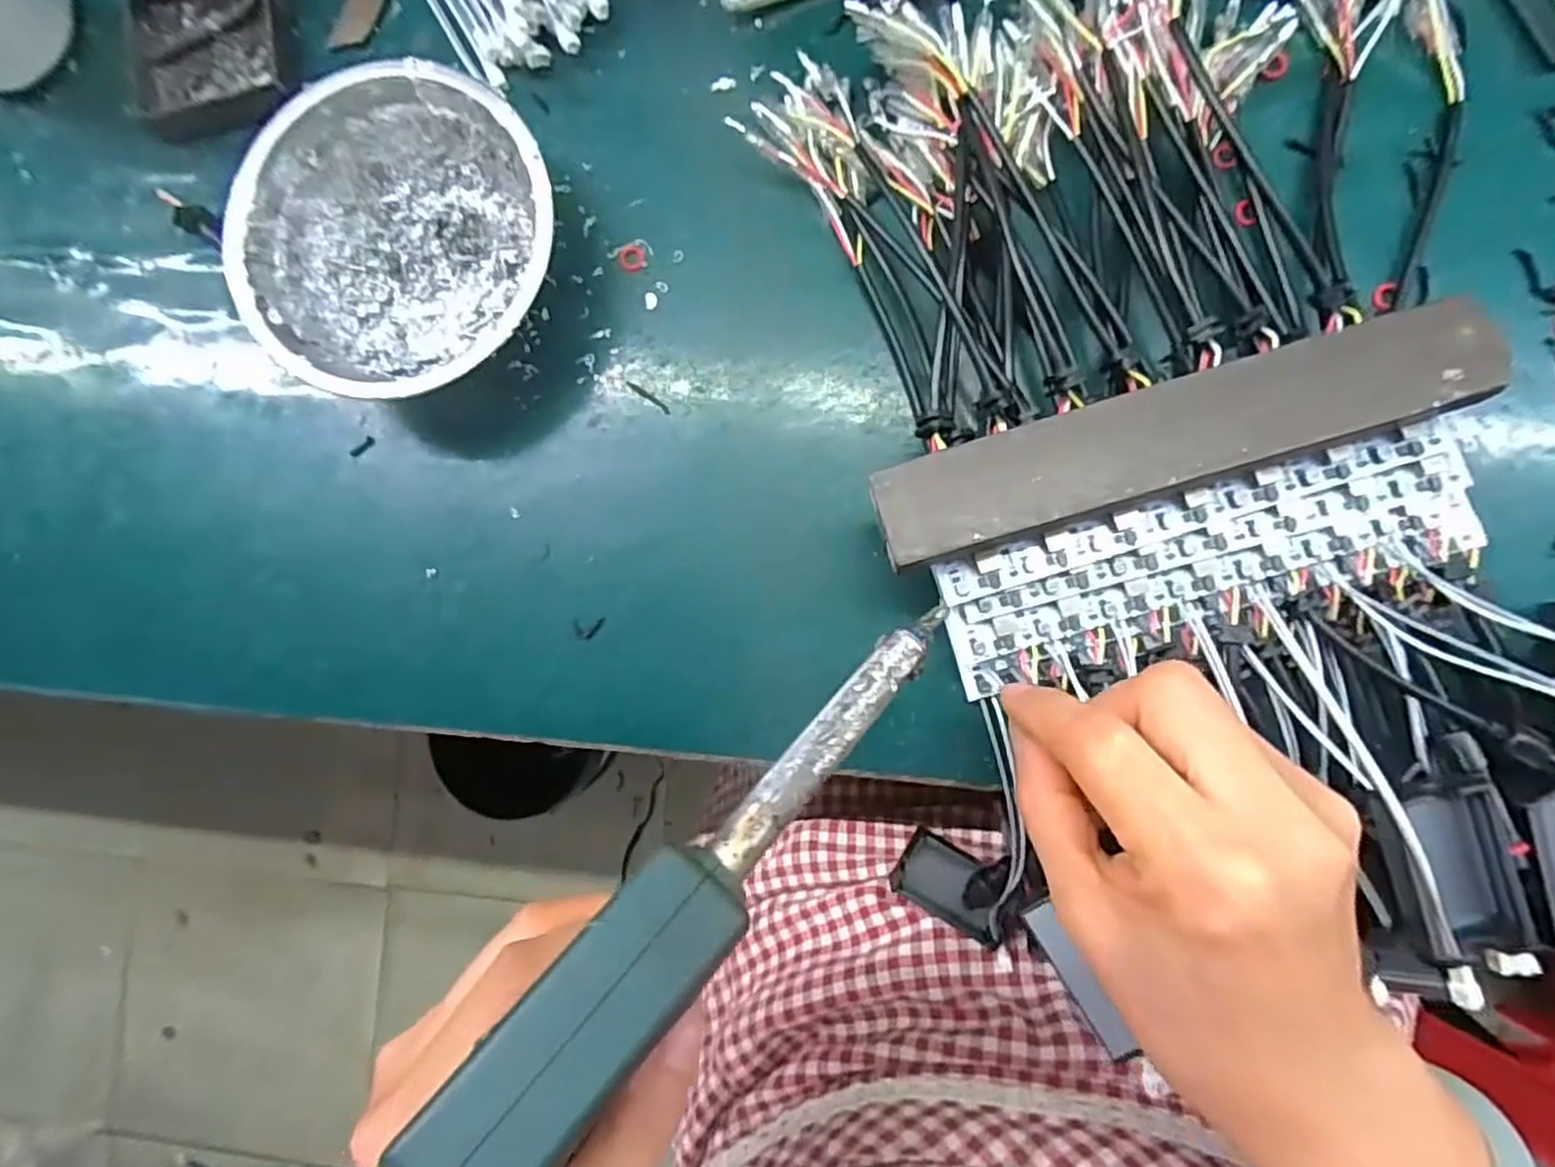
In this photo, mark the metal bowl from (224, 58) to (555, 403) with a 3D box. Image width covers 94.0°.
[{"bbox_3d":[-0.145,-0.134,0.287,0.121,0.040,0.120,0,88,6],"label":"metal bowl"}]

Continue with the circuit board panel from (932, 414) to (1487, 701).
[{"bbox_3d":[0.150,-0.010,0.255,0.182,0.009,0.053,-19,105,6],"label":"circuit board panel"}]

